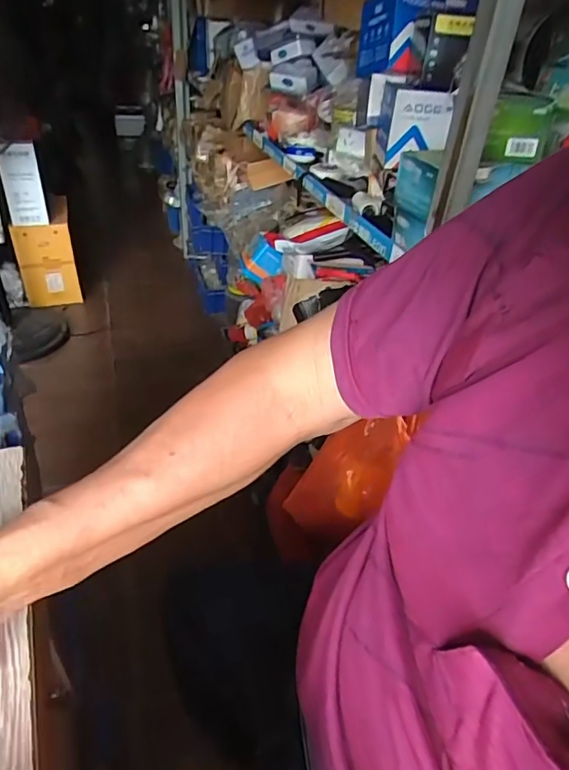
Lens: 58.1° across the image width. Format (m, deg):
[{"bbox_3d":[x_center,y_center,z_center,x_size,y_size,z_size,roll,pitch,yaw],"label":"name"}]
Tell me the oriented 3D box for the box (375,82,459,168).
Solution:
[{"bbox_3d":[0.184,-0.377,0.739,0.087,0.095,0.129,8,37,3],"label":"box"}]

